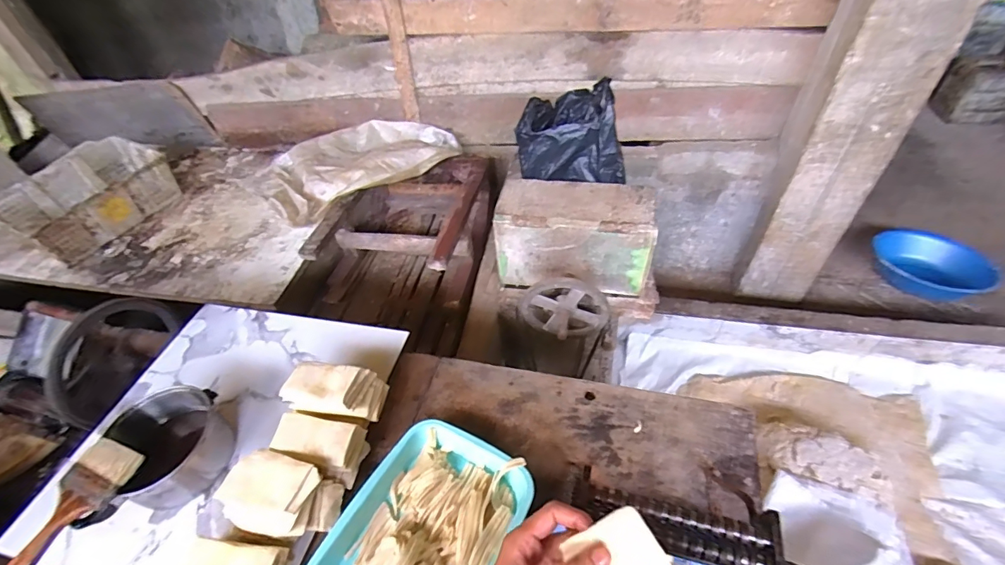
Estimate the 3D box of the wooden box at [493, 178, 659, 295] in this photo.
[{"bbox_3d":[0.171,-0.108,1.098,0.352,0.225,0.137,9,48,12],"label":"wooden box"}]

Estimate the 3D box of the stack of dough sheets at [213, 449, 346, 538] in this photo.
[{"bbox_3d":[-0.318,0.295,0.642,0.163,0.067,0.094,14,49,16],"label":"stack of dough sheets"}]

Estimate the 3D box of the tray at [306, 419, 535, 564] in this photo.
[{"bbox_3d":[-0.112,0.353,0.624,0.220,0.046,0.326,23,52,23],"label":"tray"}]

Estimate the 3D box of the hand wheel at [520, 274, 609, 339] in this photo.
[{"bbox_3d":[0.144,0.090,1.051,0.201,0.189,0.086,36,41,-25],"label":"hand wheel"}]

